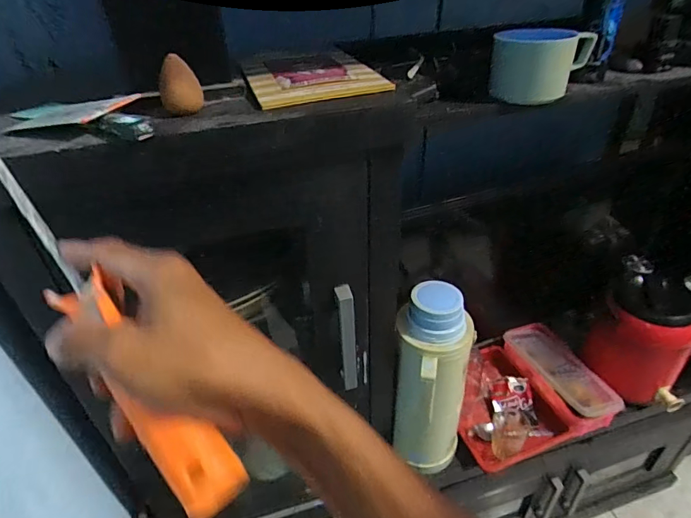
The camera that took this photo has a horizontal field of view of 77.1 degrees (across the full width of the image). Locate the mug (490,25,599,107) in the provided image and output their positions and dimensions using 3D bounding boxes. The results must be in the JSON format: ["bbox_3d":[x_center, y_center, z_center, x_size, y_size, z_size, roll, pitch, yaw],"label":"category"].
[{"bbox_3d":[0.253,-0.256,0.569,0.097,0.078,0.099,26,45,34],"label":"mug"}]

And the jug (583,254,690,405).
[{"bbox_3d":[0.662,0.167,0.972,0.177,0.289,0.214,25,45,33],"label":"jug"}]

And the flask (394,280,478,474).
[{"bbox_3d":[0.146,0.229,0.745,0.117,0.382,0.128,7,37,14],"label":"flask"}]

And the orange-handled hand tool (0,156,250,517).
[{"bbox_3d":[-0.204,-0.046,0.273,0.030,0.021,0.464,-30,62,-32],"label":"orange-handled hand tool"}]

